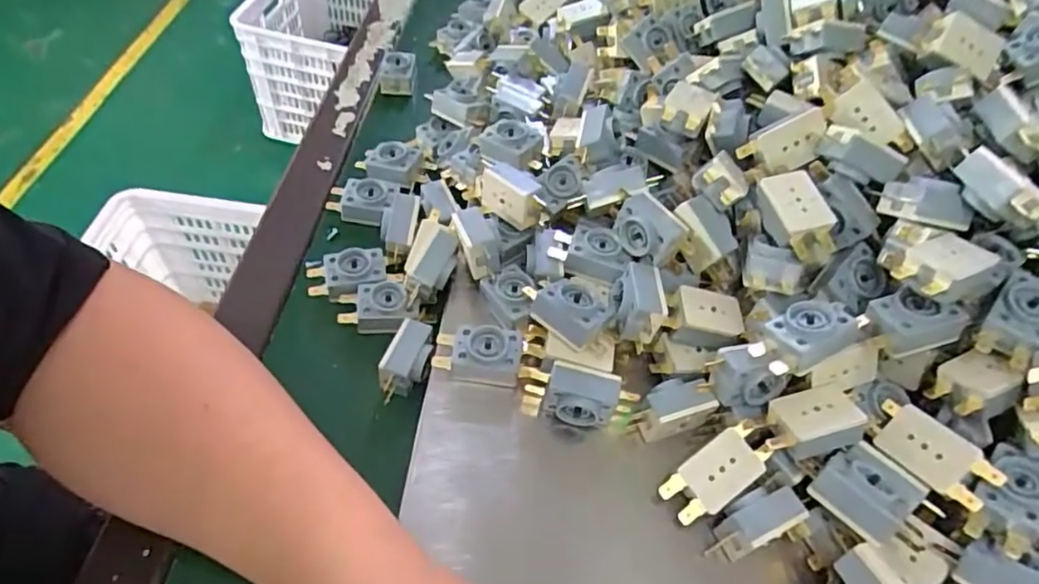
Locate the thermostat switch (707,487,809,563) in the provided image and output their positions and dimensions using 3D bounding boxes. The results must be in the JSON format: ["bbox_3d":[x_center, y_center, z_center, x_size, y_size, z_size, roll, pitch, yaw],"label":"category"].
[{"bbox_3d":[0.116,0.112,0.299,0.050,0.024,0.023,-11,55,-14],"label":"thermostat switch"}]

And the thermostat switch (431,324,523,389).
[{"bbox_3d":[-0.024,0.033,0.341,0.046,0.022,0.026,7,52,-1],"label":"thermostat switch"}]

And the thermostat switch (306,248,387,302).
[{"bbox_3d":[-0.110,-0.012,0.388,0.049,0.018,0.030,-7,54,-11],"label":"thermostat switch"}]

